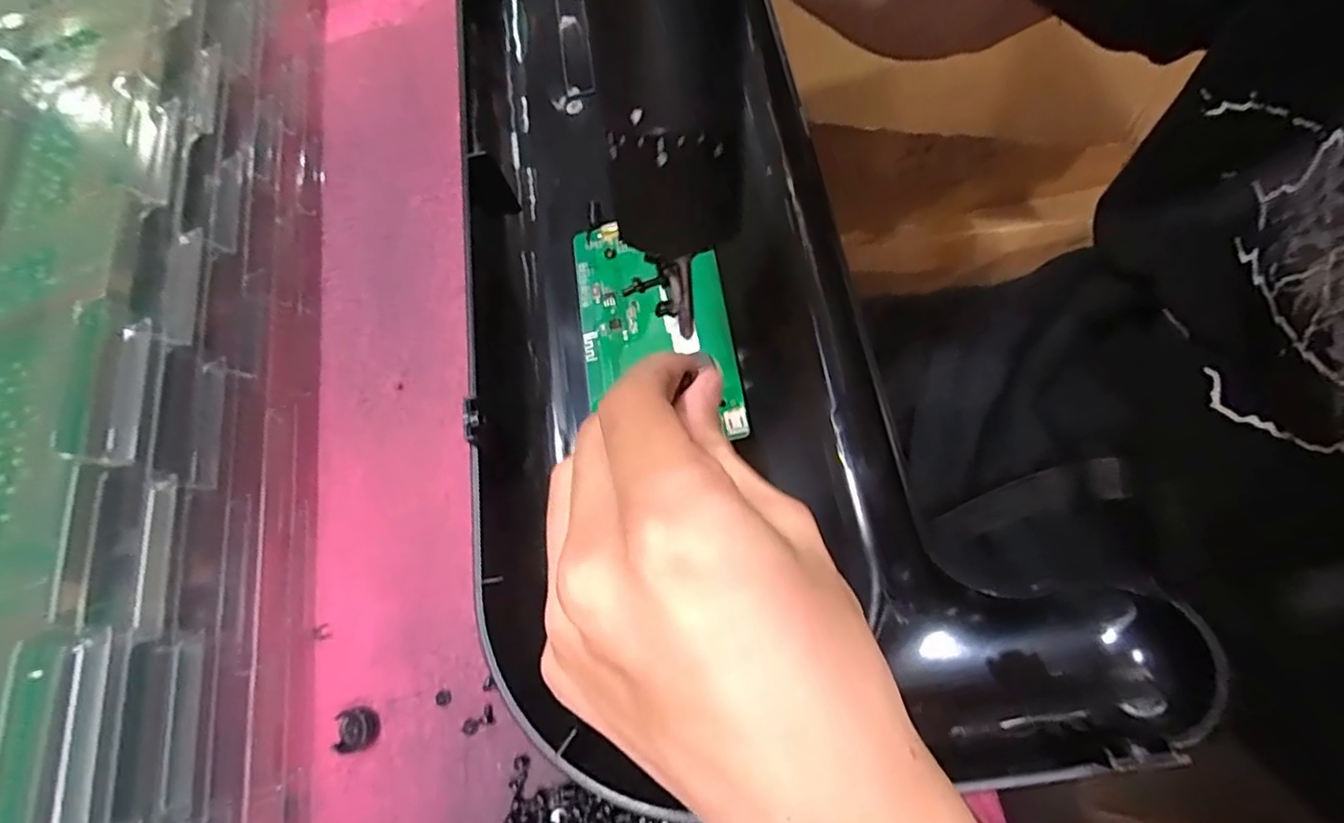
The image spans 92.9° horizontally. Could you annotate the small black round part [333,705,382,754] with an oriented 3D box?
[{"bbox_3d":[-0.113,0.114,0.229,0.013,0.008,0.014,-1,64,3],"label":"small black round part"}]

